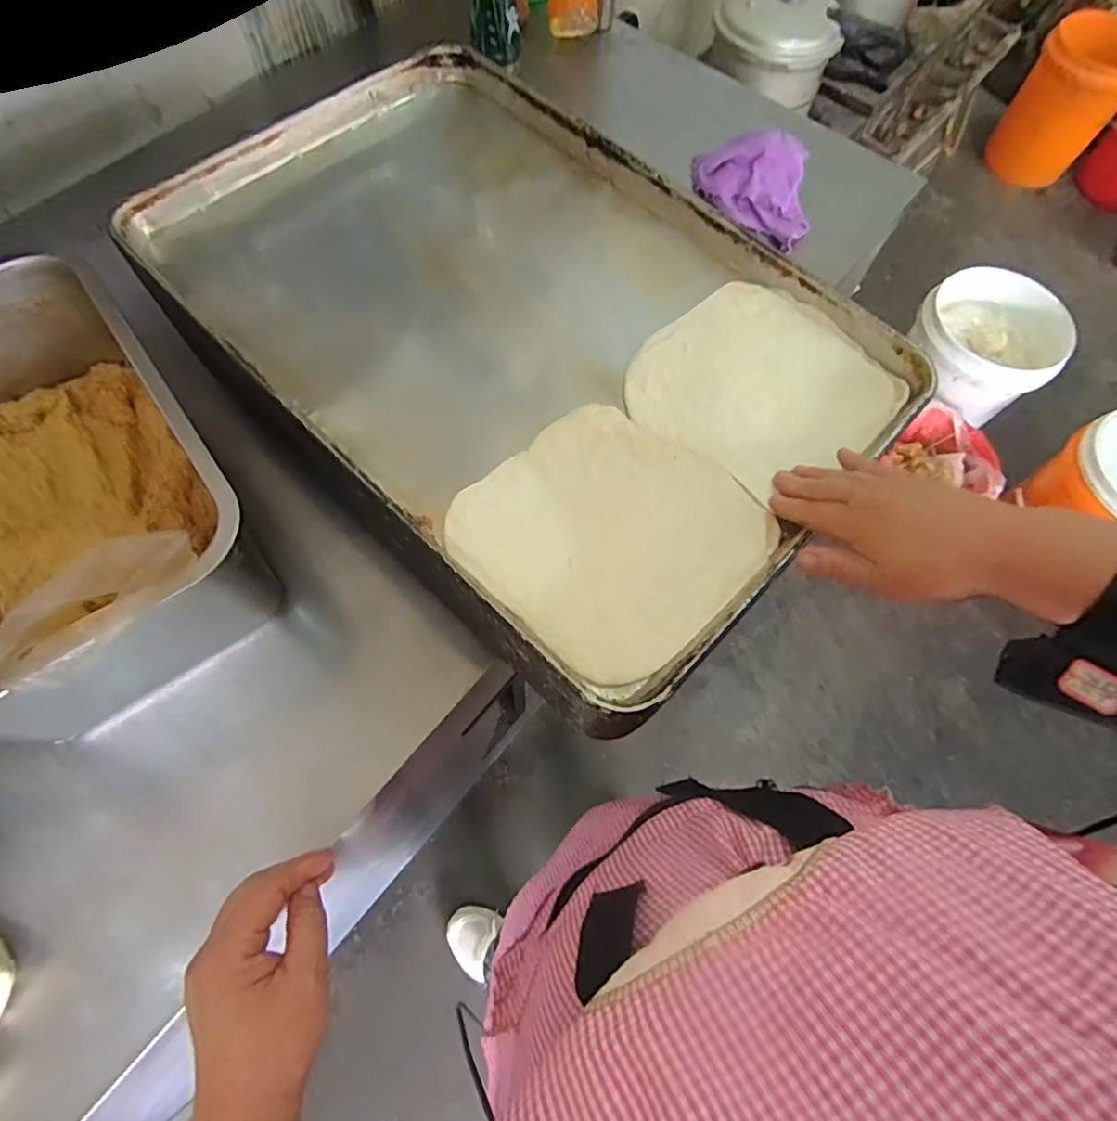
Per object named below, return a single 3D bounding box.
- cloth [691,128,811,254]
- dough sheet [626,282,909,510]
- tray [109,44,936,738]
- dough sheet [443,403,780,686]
[{"bbox_3d":[0.255,-0.473,0.739,0.163,0.019,0.113,41,98,9],"label":"cloth"},{"bbox_3d":[0.167,-0.147,0.494,0.190,0.010,0.180,-40,74,-18],"label":"dough sheet"},{"bbox_3d":[-0.041,-0.210,0.503,0.596,0.037,0.412,43,71,15],"label":"tray"},{"bbox_3d":[0.038,-0.021,0.436,0.190,0.011,0.186,-40,74,-18],"label":"dough sheet"}]

